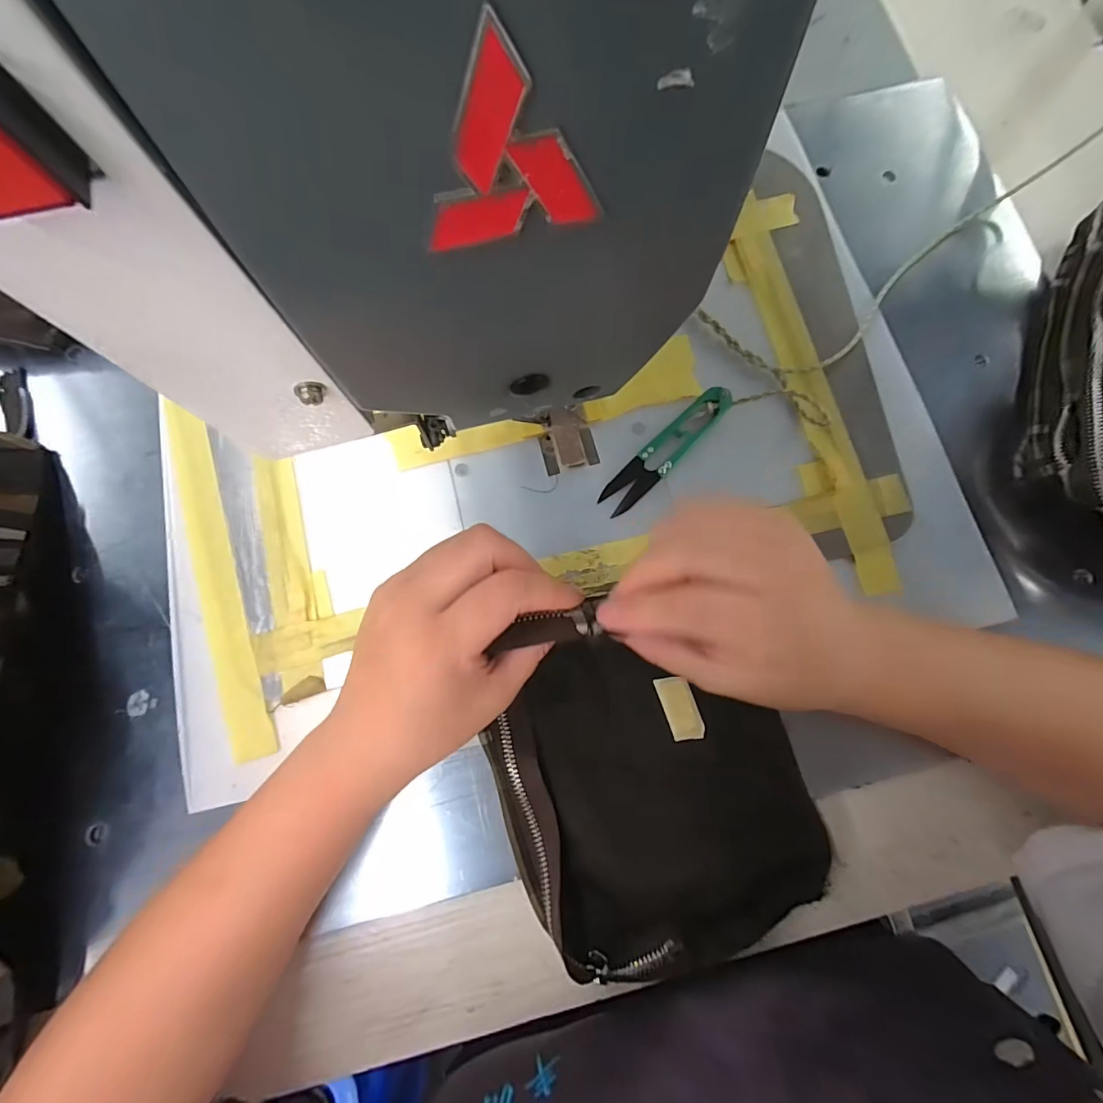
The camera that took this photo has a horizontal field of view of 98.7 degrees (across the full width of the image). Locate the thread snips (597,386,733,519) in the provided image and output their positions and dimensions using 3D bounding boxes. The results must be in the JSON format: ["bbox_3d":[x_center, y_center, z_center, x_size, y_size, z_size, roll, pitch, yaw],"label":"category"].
[{"bbox_3d":[0.072,-0.064,0.296,0.022,0.010,0.104,44,82,8],"label":"thread snips"}]

